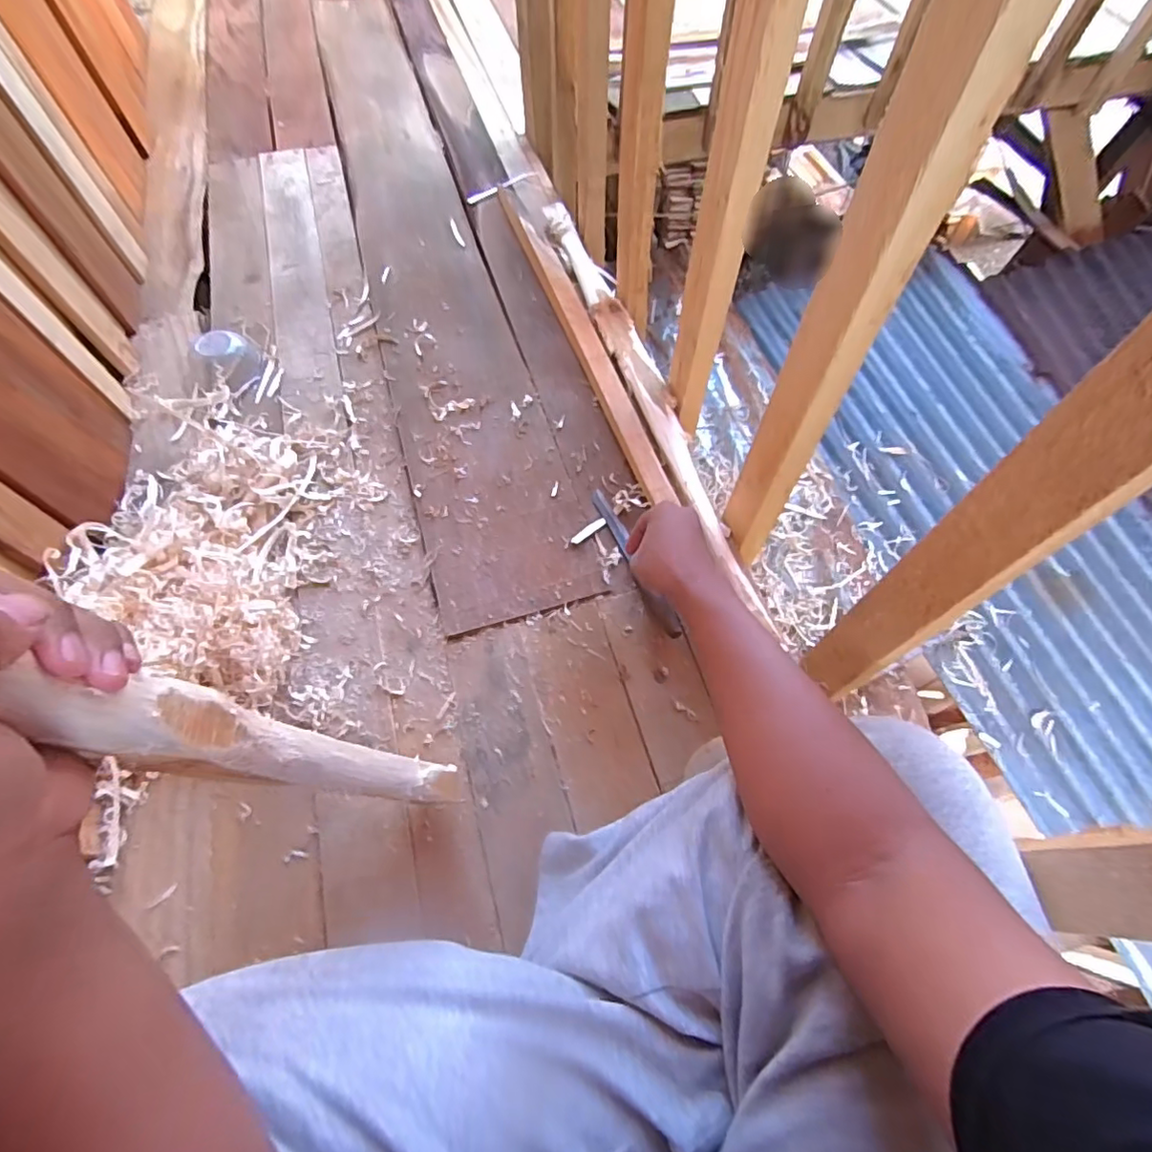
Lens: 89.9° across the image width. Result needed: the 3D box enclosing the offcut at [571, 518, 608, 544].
[{"bbox_3d":[0.015,-0.054,0.689,0.050,0.004,0.013,-35,68,-17],"label":"offcut"}]

